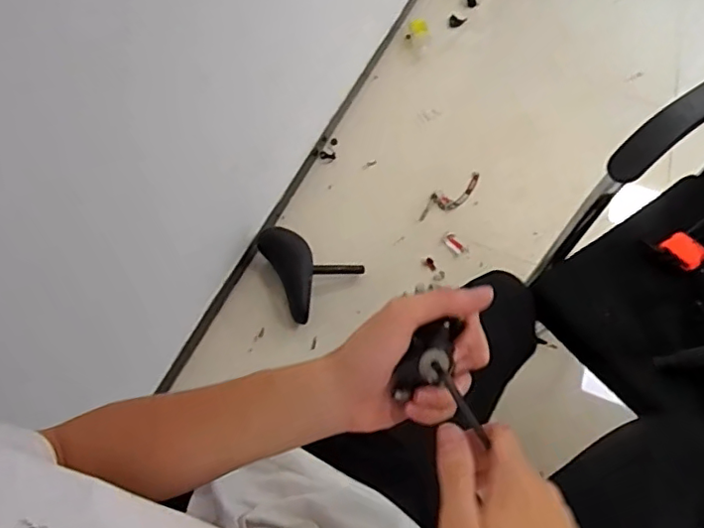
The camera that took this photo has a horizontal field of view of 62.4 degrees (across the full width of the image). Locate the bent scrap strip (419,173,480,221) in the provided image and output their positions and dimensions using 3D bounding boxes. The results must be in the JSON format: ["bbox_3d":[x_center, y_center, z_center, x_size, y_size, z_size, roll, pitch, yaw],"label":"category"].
[{"bbox_3d":[0.264,-0.175,1.544,0.221,0.026,0.063,-26,61,-20],"label":"bent scrap strip"}]

